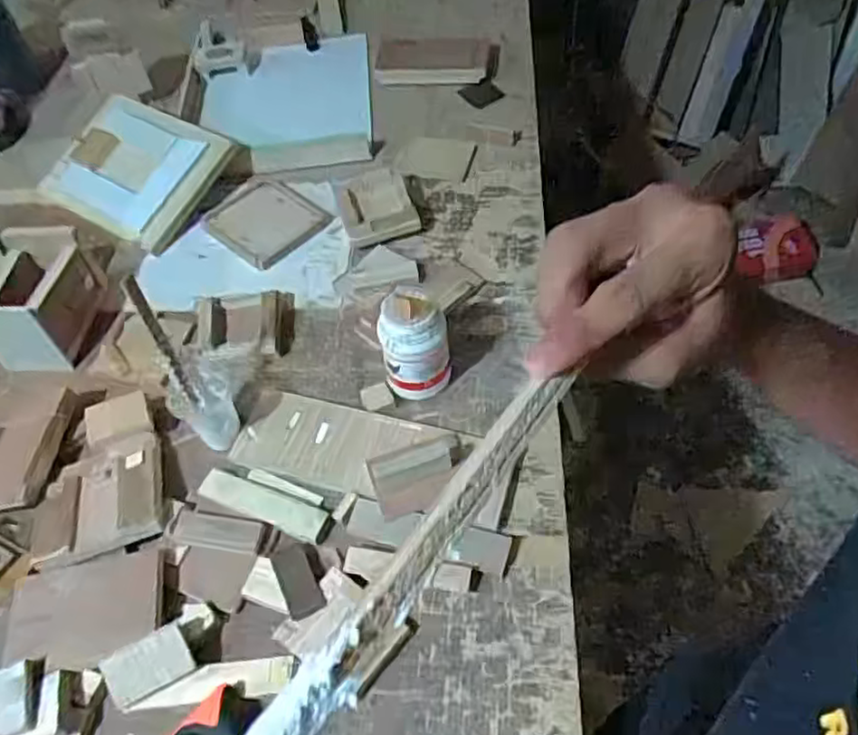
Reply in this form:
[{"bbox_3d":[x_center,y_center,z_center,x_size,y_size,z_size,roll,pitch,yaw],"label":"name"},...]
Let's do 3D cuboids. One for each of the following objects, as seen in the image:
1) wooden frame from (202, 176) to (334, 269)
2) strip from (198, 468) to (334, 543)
[{"bbox_3d":[-0.254,-0.229,1.044,0.156,0.027,0.145,31,61,24],"label":"wooden frame"},{"bbox_3d":[-0.181,0.150,0.753,0.157,0.011,0.037,19,57,17],"label":"strip"}]

